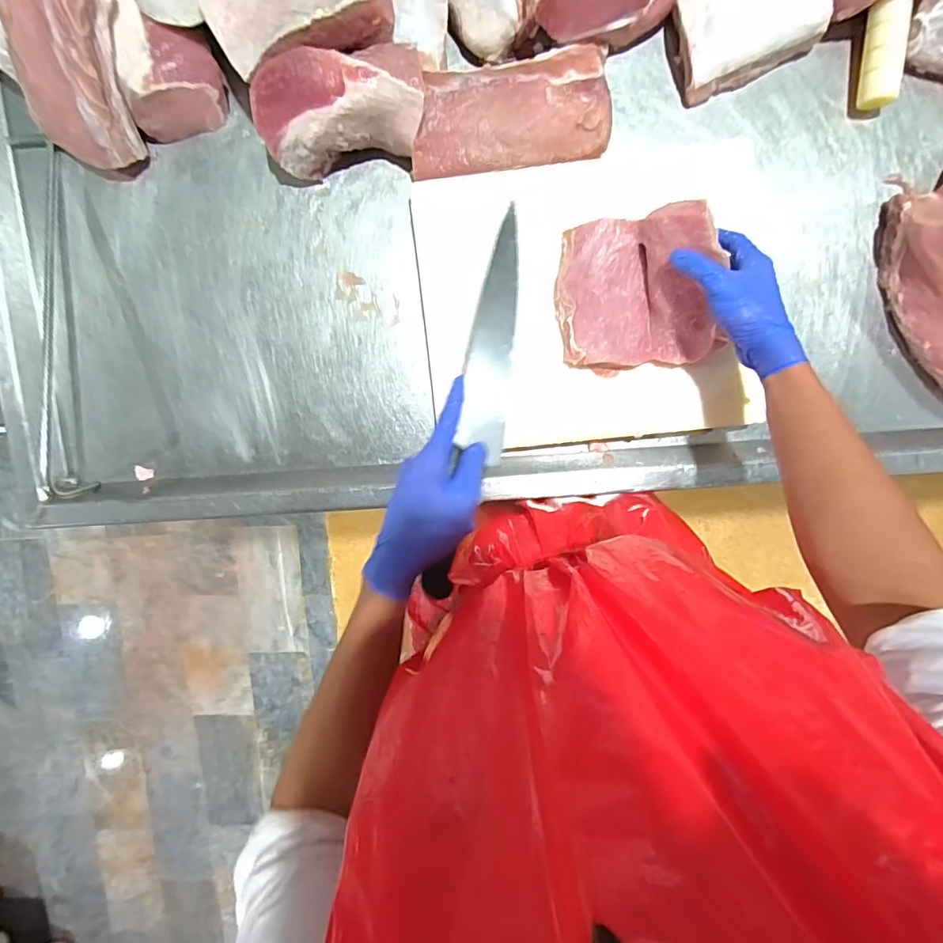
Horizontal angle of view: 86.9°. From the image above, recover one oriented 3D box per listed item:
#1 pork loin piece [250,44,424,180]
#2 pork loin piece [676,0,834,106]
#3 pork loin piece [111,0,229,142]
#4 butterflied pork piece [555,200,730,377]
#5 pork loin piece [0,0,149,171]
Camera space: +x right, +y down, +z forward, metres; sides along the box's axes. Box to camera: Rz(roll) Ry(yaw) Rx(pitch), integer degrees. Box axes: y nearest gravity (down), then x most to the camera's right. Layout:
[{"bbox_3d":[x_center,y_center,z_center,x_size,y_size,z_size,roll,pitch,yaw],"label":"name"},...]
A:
[{"bbox_3d":[-0.135,-0.381,0.520,0.174,0.067,0.093,-6,98,5],"label":"pork loin piece"},{"bbox_3d":[0.283,-0.473,0.517,0.140,0.049,0.106,-23,96,7],"label":"pork loin piece"},{"bbox_3d":[-0.318,-0.415,0.532,0.085,0.065,0.103,16,99,1],"label":"pork loin piece"},{"bbox_3d":[0.170,-0.185,0.513,0.150,0.066,0.152,-3,98,4],"label":"butterflied pork piece"},{"bbox_3d":[-0.415,-0.403,0.513,0.109,0.052,0.150,11,130,2],"label":"pork loin piece"}]

